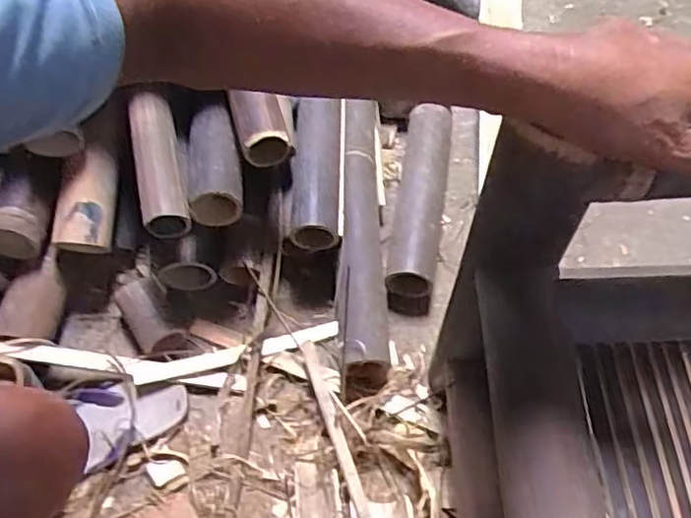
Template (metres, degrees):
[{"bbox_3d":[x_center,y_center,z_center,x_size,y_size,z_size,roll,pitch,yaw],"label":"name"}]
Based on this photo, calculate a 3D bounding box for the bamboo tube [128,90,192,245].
[{"bbox_3d":[-0.221,-0.114,0.737,0.049,0.062,0.188,-14,61,-7],"label":"bamboo tube"}]

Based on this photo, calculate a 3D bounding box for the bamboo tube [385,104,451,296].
[{"bbox_3d":[0.108,-0.097,0.895,0.066,0.076,0.318,8,60,6],"label":"bamboo tube"}]

